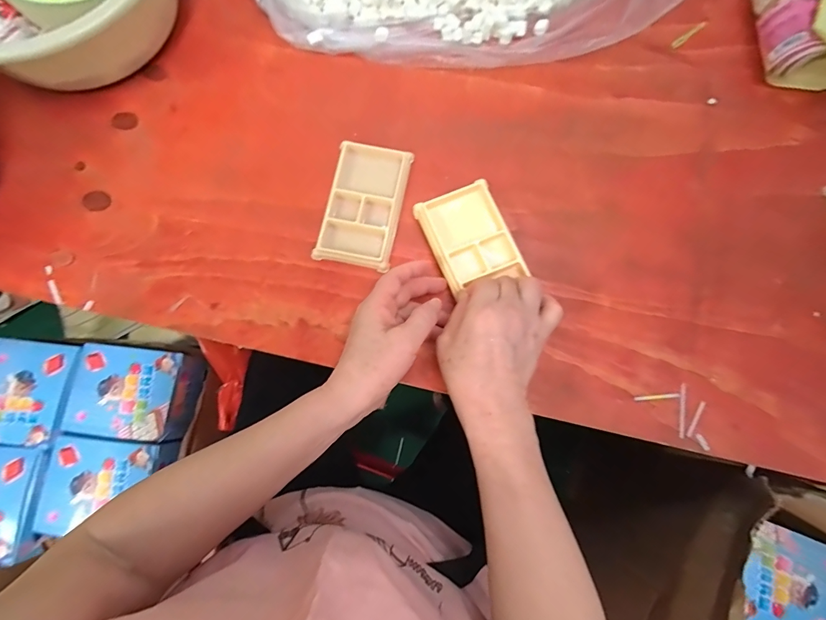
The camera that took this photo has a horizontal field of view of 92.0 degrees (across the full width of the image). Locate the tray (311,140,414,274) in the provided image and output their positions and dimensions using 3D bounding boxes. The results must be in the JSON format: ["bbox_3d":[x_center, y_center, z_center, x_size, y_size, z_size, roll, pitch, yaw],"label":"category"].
[{"bbox_3d":[-0.052,-0.112,0.421,0.075,0.009,0.133,12,79,3],"label":"tray"}]

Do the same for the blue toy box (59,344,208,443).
[{"bbox_3d":[-0.463,0.139,0.670,0.185,0.062,0.142,6,79,1],"label":"blue toy box"}]

